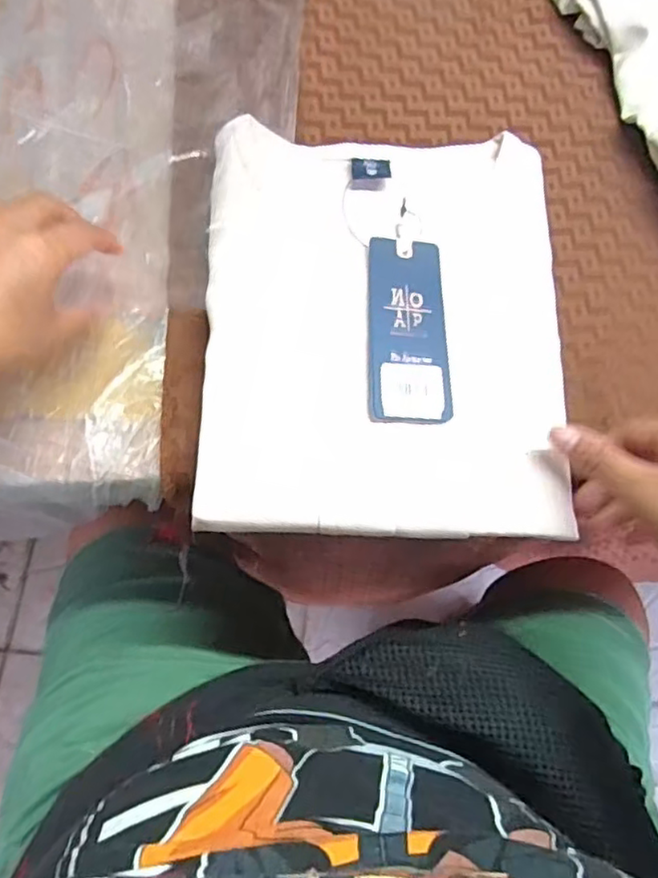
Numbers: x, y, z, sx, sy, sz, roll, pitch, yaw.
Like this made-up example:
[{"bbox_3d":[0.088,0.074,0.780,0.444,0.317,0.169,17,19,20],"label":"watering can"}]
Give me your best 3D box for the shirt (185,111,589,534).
[{"bbox_3d":[0.033,-0.074,0.380,0.205,0.017,0.259,0,71,-1],"label":"shirt"}]

